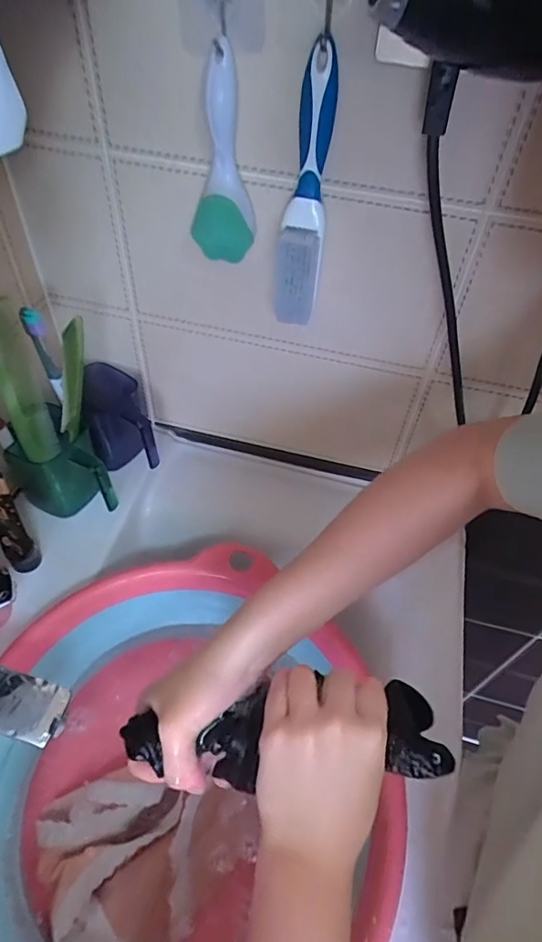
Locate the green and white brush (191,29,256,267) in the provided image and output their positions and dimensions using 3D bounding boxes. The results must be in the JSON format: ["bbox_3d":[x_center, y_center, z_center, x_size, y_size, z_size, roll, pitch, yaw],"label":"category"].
[{"bbox_3d":[-0.036,-0.226,0.378,0.046,0.136,0.027,2,50,-3],"label":"green and white brush"}]

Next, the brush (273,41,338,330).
[{"bbox_3d":[0.024,-0.197,0.377,0.035,0.181,0.038,2,50,-3],"label":"brush"}]

